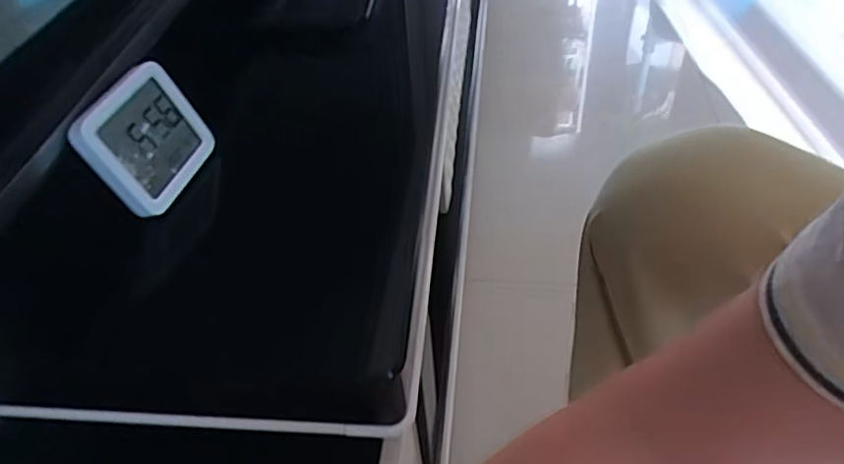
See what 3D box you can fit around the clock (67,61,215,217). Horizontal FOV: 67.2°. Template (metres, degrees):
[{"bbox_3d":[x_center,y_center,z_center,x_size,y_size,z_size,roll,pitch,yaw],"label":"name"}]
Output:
[{"bbox_3d":[-0.170,-0.058,0.393,0.012,0.071,0.078,-7,40,31],"label":"clock"}]

